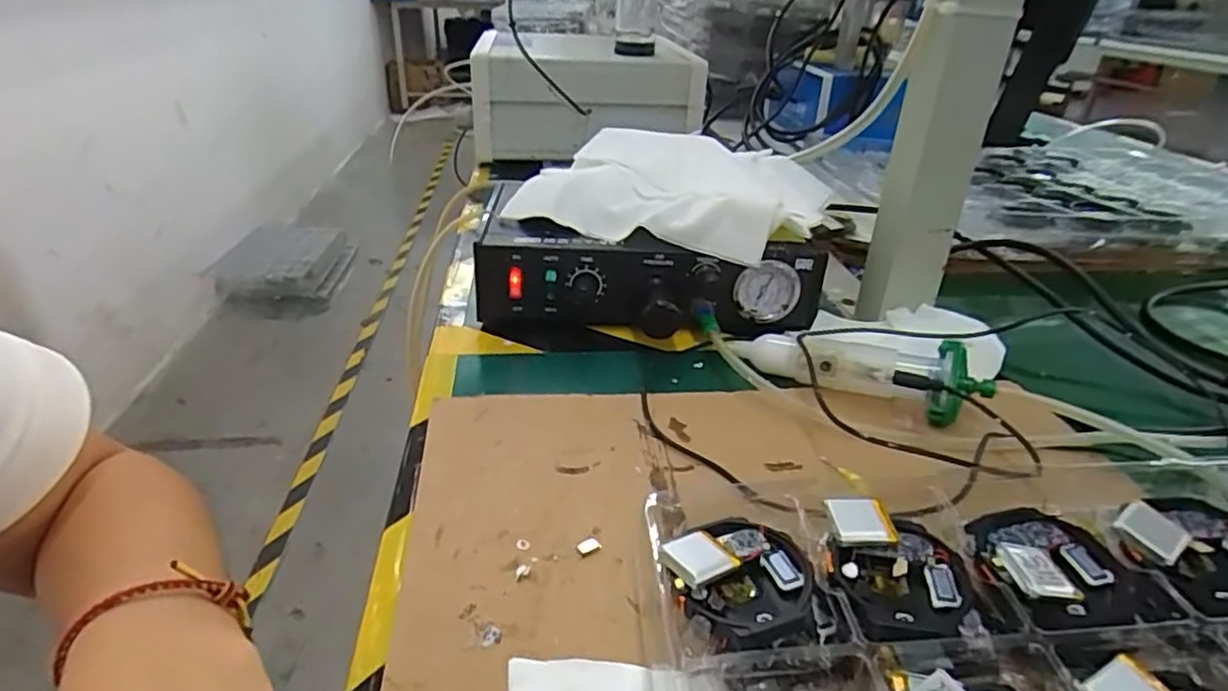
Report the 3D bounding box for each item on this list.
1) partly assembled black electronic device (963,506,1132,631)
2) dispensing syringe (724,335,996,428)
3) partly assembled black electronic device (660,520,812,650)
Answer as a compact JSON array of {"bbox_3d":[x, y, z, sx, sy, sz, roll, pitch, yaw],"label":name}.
[{"bbox_3d":[0.160,0.078,0.250,0.054,0.011,0.053,1,29,-1],"label":"partly assembled black electronic device"},{"bbox_3d":[0.141,0.012,0.405,0.145,0.027,0.036,12,31,18],"label":"dispensing syringe"},{"bbox_3d":[0.045,0.084,0.242,0.048,0.015,0.047,10,34,-7],"label":"partly assembled black electronic device"}]

